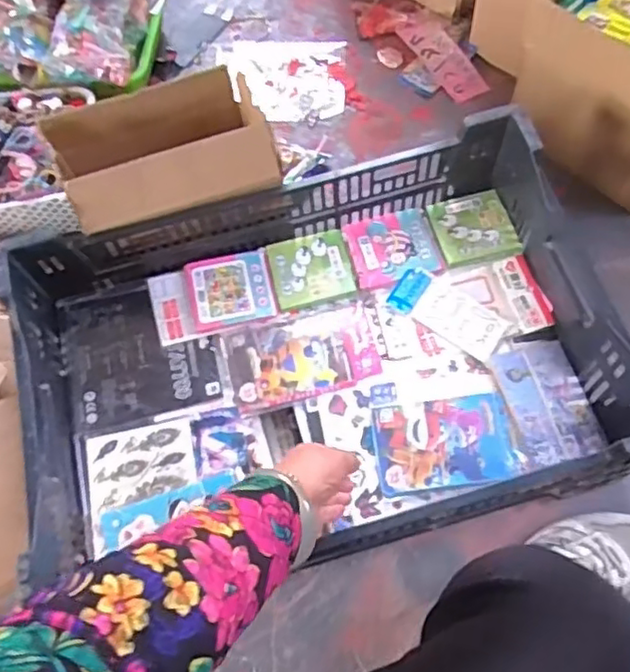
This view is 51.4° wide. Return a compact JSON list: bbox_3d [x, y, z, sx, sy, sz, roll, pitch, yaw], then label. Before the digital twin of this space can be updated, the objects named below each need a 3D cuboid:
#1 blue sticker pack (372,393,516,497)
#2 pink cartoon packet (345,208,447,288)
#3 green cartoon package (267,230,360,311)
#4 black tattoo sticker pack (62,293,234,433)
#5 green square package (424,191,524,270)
[{"bbox_3d":[0.136,0.114,0.699,0.140,0.007,0.093,-8,66,-1],"label":"blue sticker pack"},{"bbox_3d":[0.095,-0.106,0.796,0.103,0.014,0.088,-12,66,-3],"label":"pink cartoon packet"},{"bbox_3d":[-0.003,-0.082,0.793,0.096,0.009,0.084,-14,67,-4],"label":"green cartoon package"},{"bbox_3d":[-0.197,0.017,0.761,0.169,0.014,0.163,-13,66,-4],"label":"black tattoo sticker pack"},{"bbox_3d":[0.194,-0.134,0.800,0.093,0.008,0.093,-13,66,-3],"label":"green square package"}]

